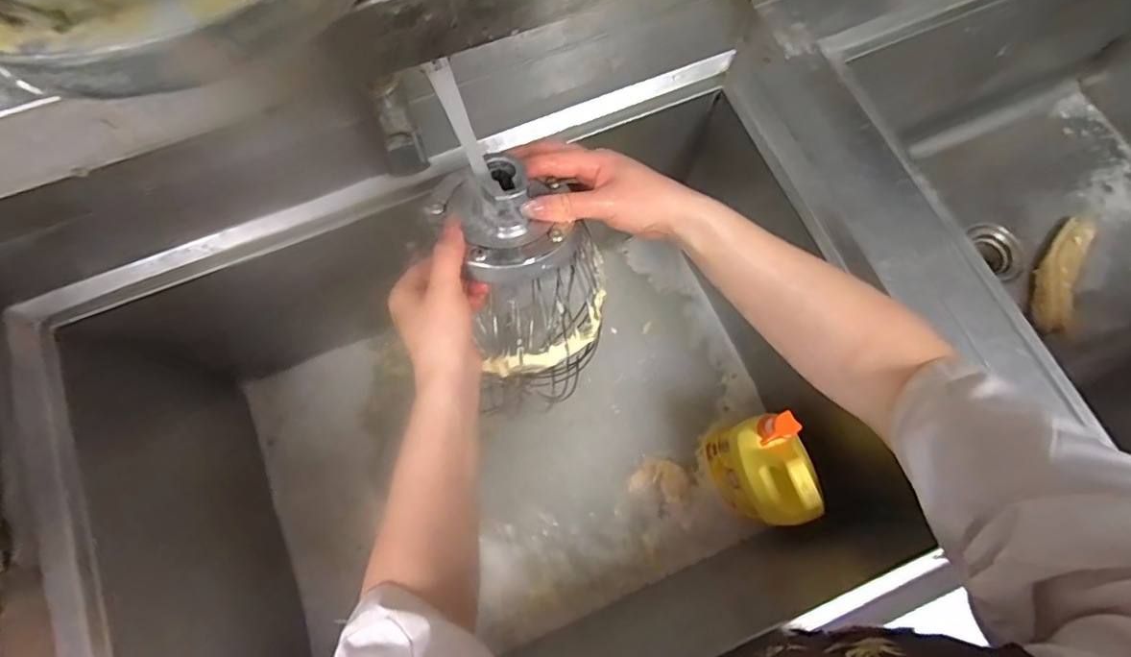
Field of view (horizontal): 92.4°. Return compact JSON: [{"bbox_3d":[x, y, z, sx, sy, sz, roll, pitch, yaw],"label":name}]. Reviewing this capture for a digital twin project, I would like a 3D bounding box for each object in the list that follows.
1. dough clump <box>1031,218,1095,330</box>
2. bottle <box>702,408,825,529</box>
[{"bbox_3d":[0.949,-0.107,1.027,0.081,0.044,0.242,16,74,4],"label":"dough clump"},{"bbox_3d":[0.287,0.204,0.790,0.091,0.241,0.144,-24,76,-8],"label":"bottle"}]

